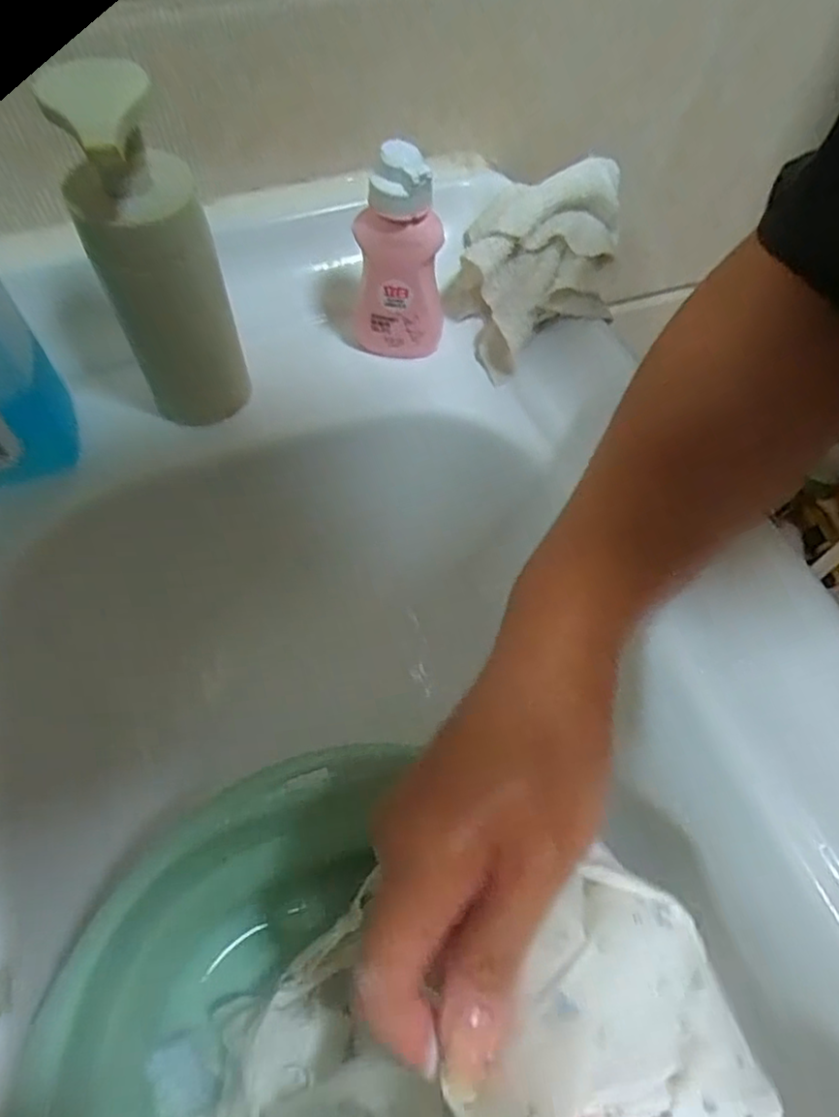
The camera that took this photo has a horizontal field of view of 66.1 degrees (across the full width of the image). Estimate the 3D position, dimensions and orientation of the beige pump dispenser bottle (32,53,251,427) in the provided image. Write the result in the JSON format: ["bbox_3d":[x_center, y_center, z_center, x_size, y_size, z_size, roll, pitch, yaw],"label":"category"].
[{"bbox_3d":[-0.113,-0.121,0.289,0.049,0.160,0.050,-19,61,-13],"label":"beige pump dispenser bottle"}]

